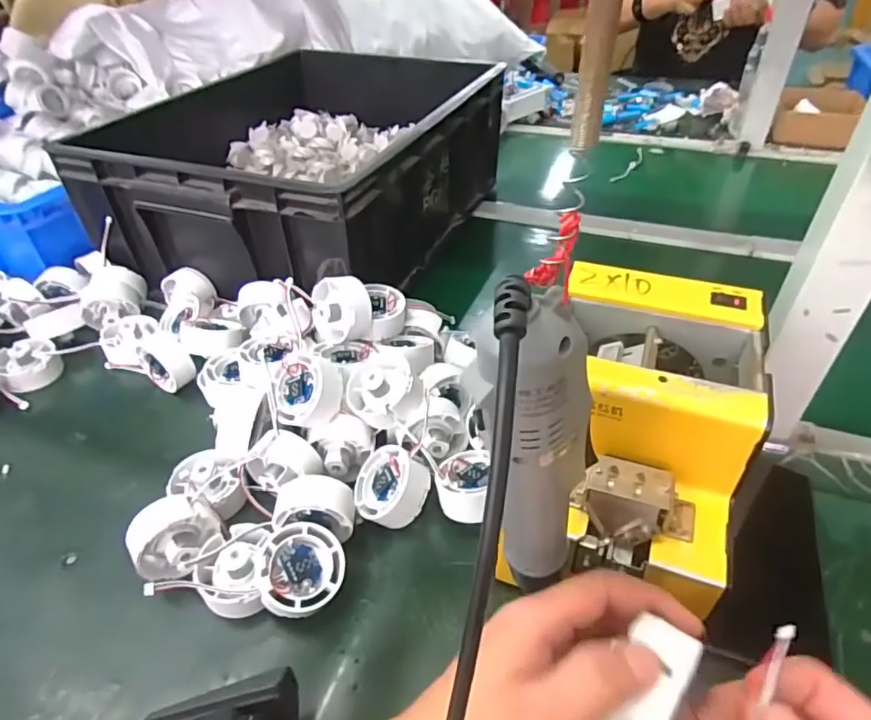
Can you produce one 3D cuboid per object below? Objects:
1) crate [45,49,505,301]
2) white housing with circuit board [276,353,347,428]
[{"bbox_3d":[-0.161,-0.261,0.717,0.390,0.166,0.468,14,43,18],"label":"crate"},{"bbox_3d":[-0.098,0.023,0.425,0.051,0.029,0.054,12,85,32],"label":"white housing with circuit board"}]

